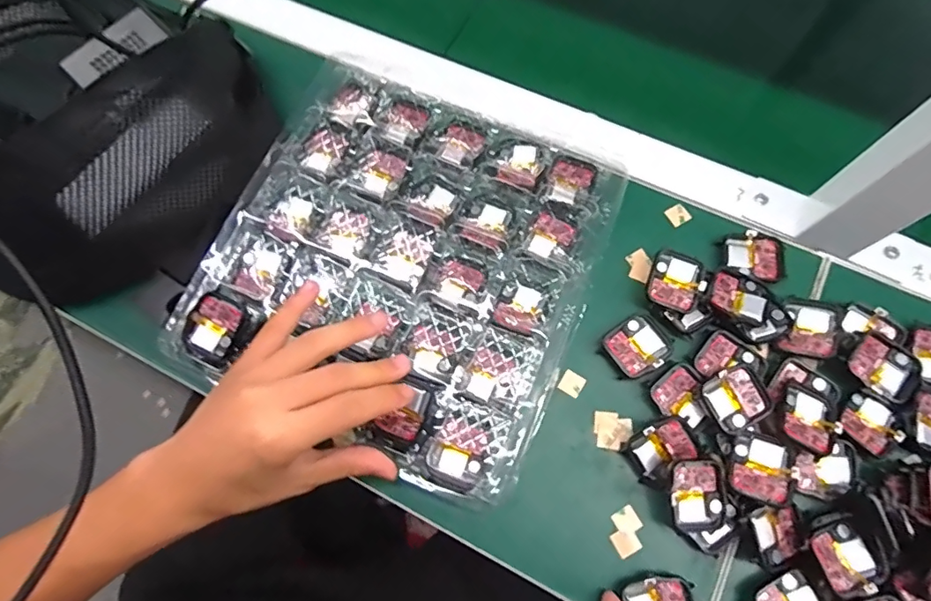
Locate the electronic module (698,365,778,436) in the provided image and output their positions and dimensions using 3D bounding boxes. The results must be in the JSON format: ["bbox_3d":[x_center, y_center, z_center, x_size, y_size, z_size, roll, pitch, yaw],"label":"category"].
[{"bbox_3d":[0.180,0.065,0.328,0.043,0.013,0.037,-28,74,-7],"label":"electronic module"}]

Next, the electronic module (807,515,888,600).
[{"bbox_3d":[0.230,0.156,0.301,0.038,0.014,0.038,-20,73,-5],"label":"electronic module"}]

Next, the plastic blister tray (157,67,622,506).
[{"bbox_3d":[-0.043,-0.034,0.370,0.265,0.025,0.270,24,74,8],"label":"plastic blister tray"}]

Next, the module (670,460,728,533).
[{"bbox_3d":[0.145,0.122,0.310,0.035,0.013,0.042,-3,72,0],"label":"module"}]

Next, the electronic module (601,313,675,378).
[{"bbox_3d":[0.122,0.032,0.351,0.040,0.006,0.039,-37,75,-10],"label":"electronic module"}]

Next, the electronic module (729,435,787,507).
[{"bbox_3d":[0.186,0.106,0.314,0.031,0.013,0.039,15,73,6],"label":"electronic module"}]

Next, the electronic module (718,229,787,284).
[{"bbox_3d":[0.215,-0.033,0.368,0.046,0.006,0.036,19,74,7],"label":"electronic module"}]

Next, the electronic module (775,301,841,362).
[{"bbox_3d":[0.241,0.019,0.345,0.034,0.008,0.042,15,73,6],"label":"electronic module"}]

